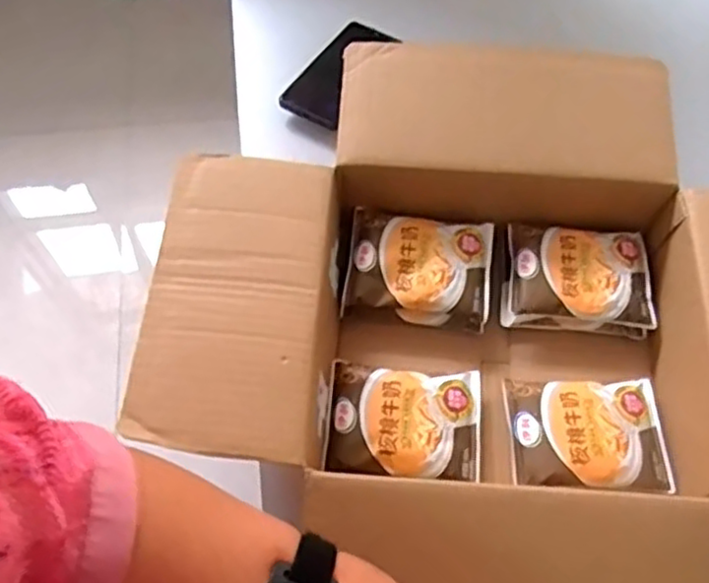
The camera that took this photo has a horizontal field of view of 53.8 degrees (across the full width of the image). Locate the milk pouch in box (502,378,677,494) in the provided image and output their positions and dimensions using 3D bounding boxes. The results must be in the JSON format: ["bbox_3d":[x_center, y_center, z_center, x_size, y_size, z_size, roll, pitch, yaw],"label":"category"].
[{"bbox_3d":[0.199,0.121,0.601,0.133,0.020,0.093,3,63,0],"label":"milk pouch in box"}]

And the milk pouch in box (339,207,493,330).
[{"bbox_3d":[0.060,-0.026,0.653,0.132,0.033,0.097,6,63,2],"label":"milk pouch in box"}]

